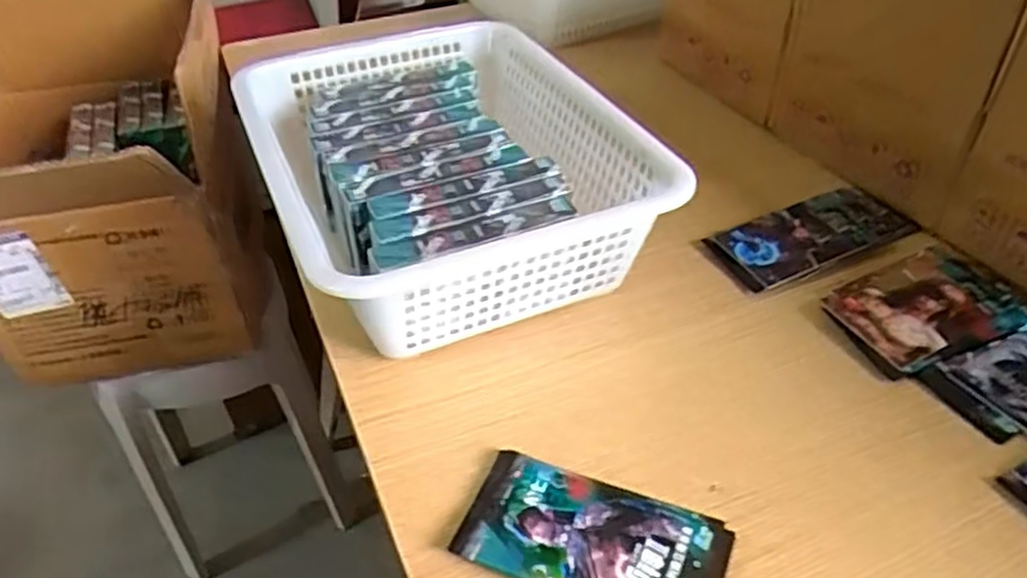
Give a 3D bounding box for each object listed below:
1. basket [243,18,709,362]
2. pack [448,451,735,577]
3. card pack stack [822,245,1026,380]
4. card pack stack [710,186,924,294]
[{"bbox_3d":[-0.058,-0.097,0.604,0.261,0.104,0.356,-17,44,-16],"label":"basket"},{"bbox_3d":[0.043,0.138,0.403,0.141,0.012,0.078,16,44,19],"label":"pack"},{"bbox_3d":[0.300,0.012,0.532,0.141,0.013,0.087,-20,44,-19],"label":"card pack stack"},{"bbox_3d":[0.251,-0.046,0.597,0.168,0.014,0.075,-16,43,-16],"label":"card pack stack"}]

